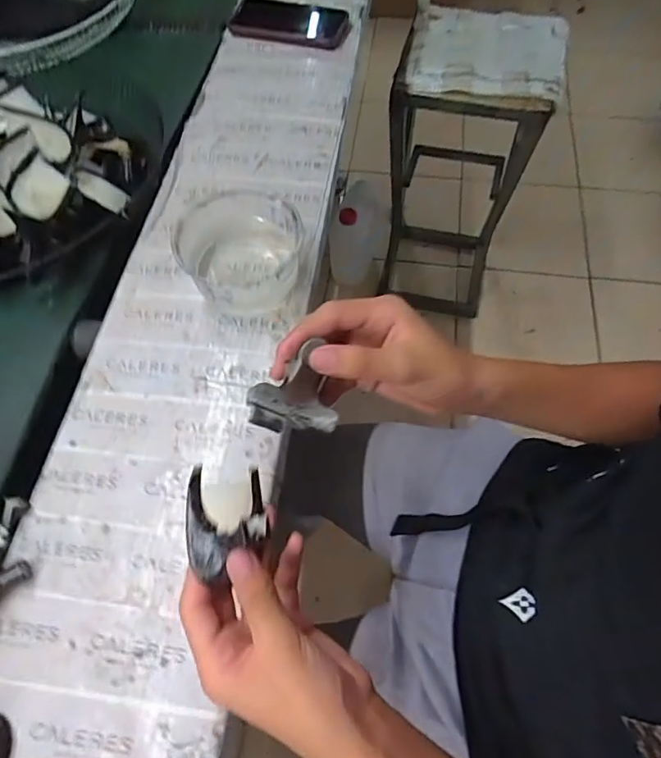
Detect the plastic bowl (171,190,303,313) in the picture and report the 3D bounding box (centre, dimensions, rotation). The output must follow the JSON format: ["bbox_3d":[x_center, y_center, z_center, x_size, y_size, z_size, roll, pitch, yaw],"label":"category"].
[{"bbox_3d":[-0.084,-0.118,0.479,0.112,0.065,0.103,-1,62,2],"label":"plastic bowl"}]

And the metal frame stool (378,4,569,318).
[{"bbox_3d":[0.309,-0.491,1.254,0.306,0.658,0.309,14,63,10],"label":"metal frame stool"}]

